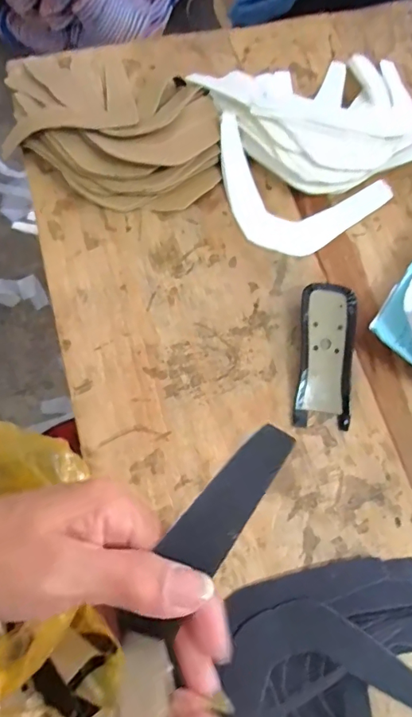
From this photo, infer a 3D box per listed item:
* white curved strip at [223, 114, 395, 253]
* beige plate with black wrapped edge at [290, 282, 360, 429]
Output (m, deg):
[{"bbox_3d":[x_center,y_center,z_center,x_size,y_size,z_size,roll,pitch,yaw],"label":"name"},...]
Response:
[{"bbox_3d":[0.079,-0.149,0.438,0.164,0.025,0.105,20,71,3],"label":"white curved strip"},{"bbox_3d":[0.098,-0.004,0.392,0.044,0.016,0.118,8,70,-1],"label":"beige plate with black wrapped edge"}]

